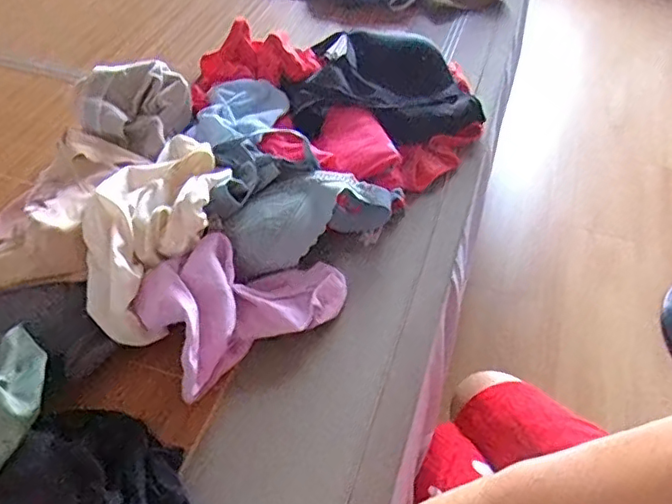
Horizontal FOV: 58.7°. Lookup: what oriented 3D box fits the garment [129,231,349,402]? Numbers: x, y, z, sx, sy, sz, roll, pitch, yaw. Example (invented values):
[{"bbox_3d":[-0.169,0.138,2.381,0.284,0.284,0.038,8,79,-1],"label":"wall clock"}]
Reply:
[{"bbox_3d":[-0.089,0.038,0.582,0.190,0.066,0.116,-31,54,-25],"label":"garment"}]

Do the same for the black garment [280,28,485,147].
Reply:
[{"bbox_3d":[0.070,-0.220,0.810,0.243,0.090,0.174,9,48,8],"label":"black garment"}]

